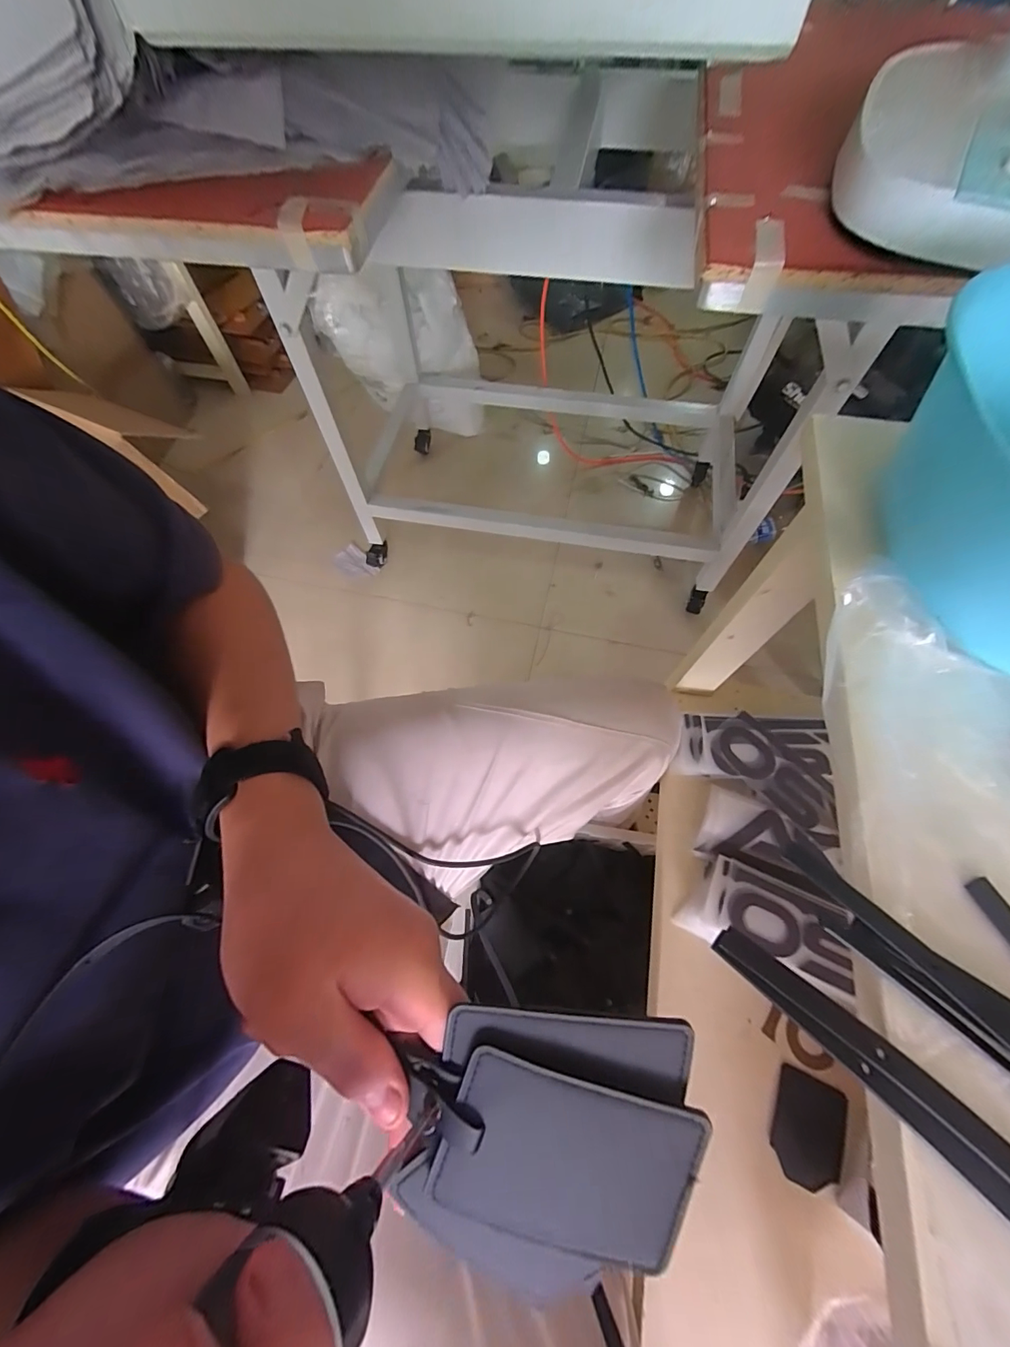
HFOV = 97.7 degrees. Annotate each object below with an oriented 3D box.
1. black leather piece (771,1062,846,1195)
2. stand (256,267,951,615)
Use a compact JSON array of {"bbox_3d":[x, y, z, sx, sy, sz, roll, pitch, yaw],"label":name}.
[{"bbox_3d":[0.292,0.438,0.425,0.058,0.004,0.084,18,66,18],"label":"black leather piece"},{"bbox_3d":[0.114,-0.586,0.998,0.904,0.593,0.535,9,66,5],"label":"stand"}]

